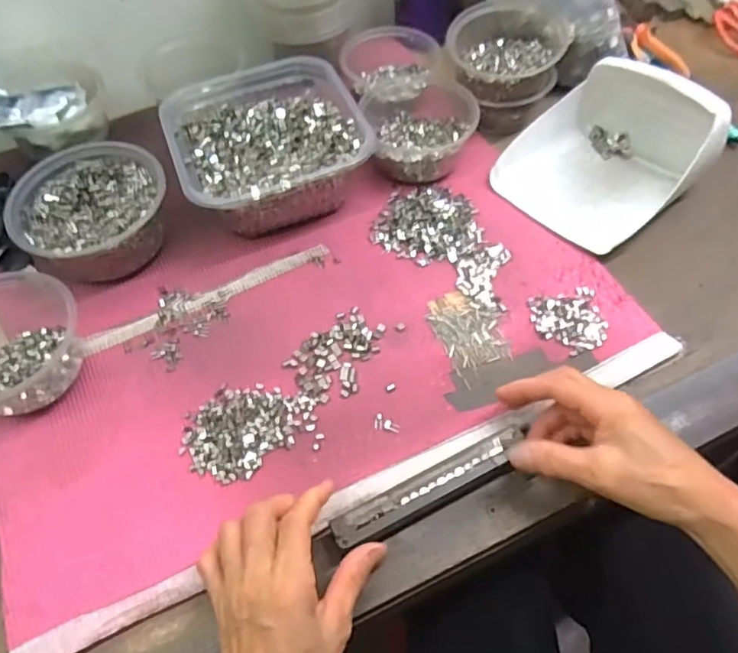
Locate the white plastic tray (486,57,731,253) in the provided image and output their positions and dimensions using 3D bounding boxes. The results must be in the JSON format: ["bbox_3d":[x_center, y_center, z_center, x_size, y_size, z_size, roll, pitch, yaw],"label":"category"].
[{"bbox_3d":[0.225,-0.173,0.553,0.179,0.080,0.160,-37,63,-20],"label":"white plastic tray"}]

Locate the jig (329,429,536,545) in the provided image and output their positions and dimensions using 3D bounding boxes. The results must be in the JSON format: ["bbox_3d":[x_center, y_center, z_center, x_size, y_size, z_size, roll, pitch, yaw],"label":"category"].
[{"bbox_3d":[0.048,0.109,0.409,0.155,0.013,0.021,-25,61,-13],"label":"jig"}]

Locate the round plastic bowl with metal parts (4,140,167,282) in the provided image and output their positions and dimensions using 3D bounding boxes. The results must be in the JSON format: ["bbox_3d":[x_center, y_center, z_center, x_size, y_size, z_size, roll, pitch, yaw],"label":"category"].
[{"bbox_3d":[-0.253,-0.105,0.546,0.131,0.056,0.139,-2,56,2],"label":"round plastic bowl with metal parts"}]

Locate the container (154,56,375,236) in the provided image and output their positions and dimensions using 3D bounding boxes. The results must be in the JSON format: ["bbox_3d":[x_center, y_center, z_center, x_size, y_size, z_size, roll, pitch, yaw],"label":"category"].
[{"bbox_3d":[-0.099,-0.172,0.577,0.172,0.074,0.177,-20,58,-10],"label":"container"}]

